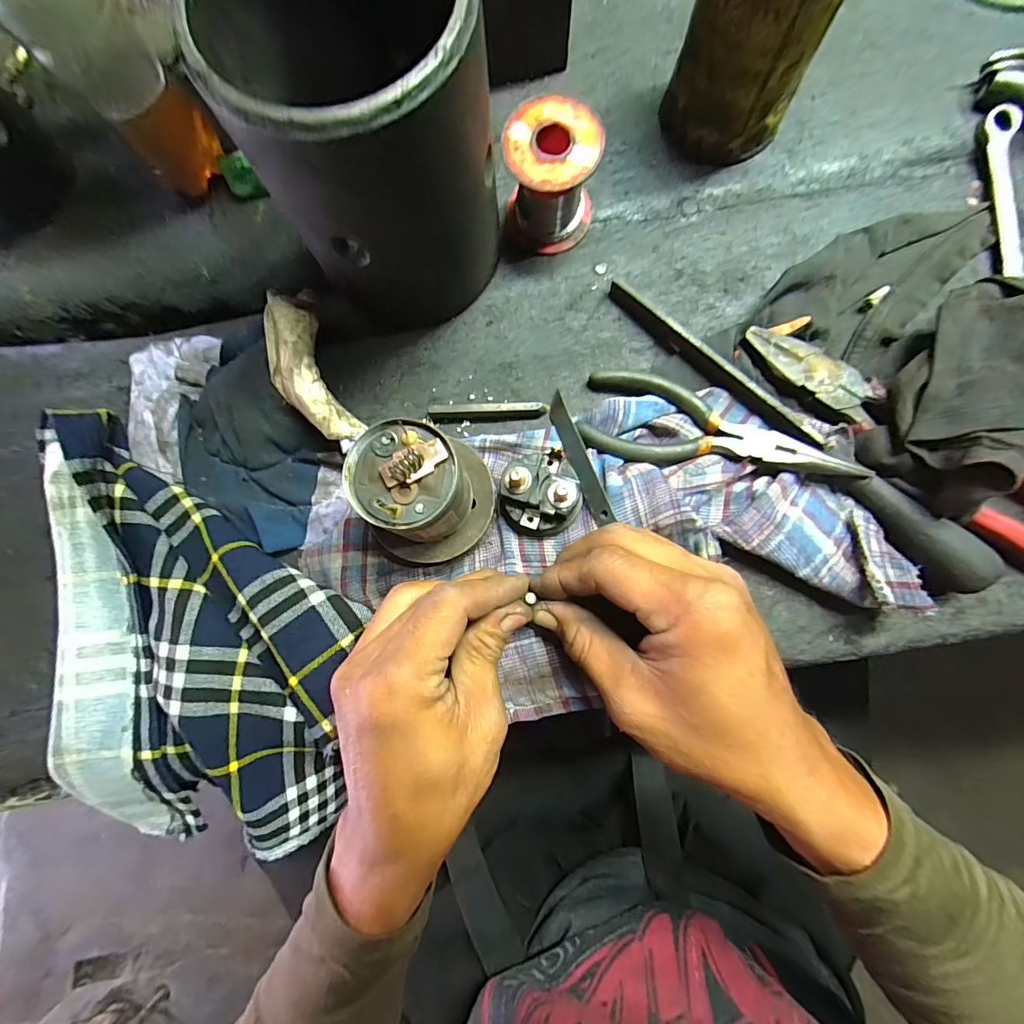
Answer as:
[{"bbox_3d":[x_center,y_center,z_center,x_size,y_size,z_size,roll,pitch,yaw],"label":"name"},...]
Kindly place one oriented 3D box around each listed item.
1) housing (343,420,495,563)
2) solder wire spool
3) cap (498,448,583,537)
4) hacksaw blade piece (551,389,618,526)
[{"bbox_3d":[-0.044,-0.009,0.230,0.066,0.070,0.063,-9,79,1],"label":"housing"},{"bbox_3d":[0.023,-0.189,0.261,0.051,0.057,0.050,0,79,2],"label":"solder wire spool"},{"bbox_3d":[0.016,-0.010,0.250,0.046,0.024,0.042,0,79,2],"label":"cap"},{"bbox_3d":[0.039,-0.032,0.260,0.013,0.004,0.085,-34,66,33],"label":"hacksaw blade piece"}]

